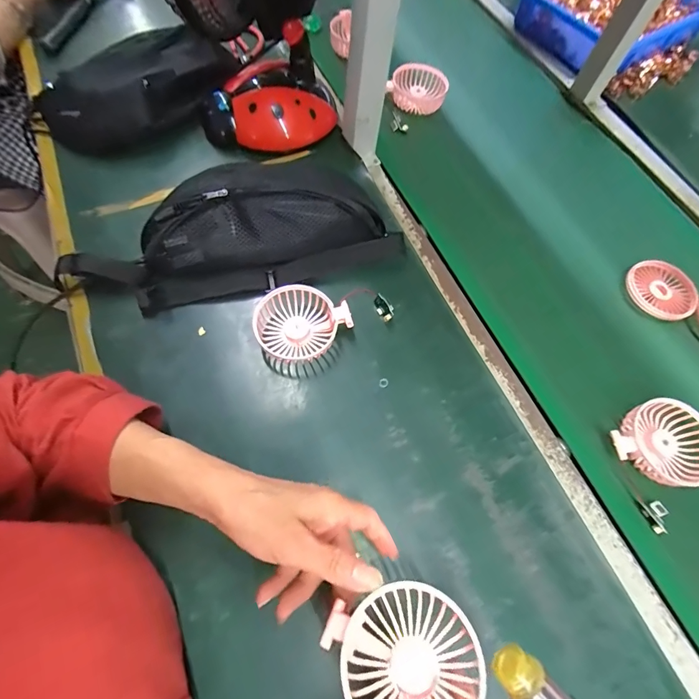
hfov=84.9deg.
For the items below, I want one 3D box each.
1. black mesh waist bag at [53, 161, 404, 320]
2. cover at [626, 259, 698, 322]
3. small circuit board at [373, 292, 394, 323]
[{"bbox_3d":[-0.134,-0.129,0.440,0.384,0.071,0.120,-11,71,-6],"label":"black mesh waist bag"},{"bbox_3d":[0.415,-0.079,0.507,0.074,0.015,0.085,-16,71,-8],"label":"cover"},{"bbox_3d":[0.041,-0.049,0.448,0.014,0.018,0.030,-27,73,-11],"label":"small circuit board"}]

